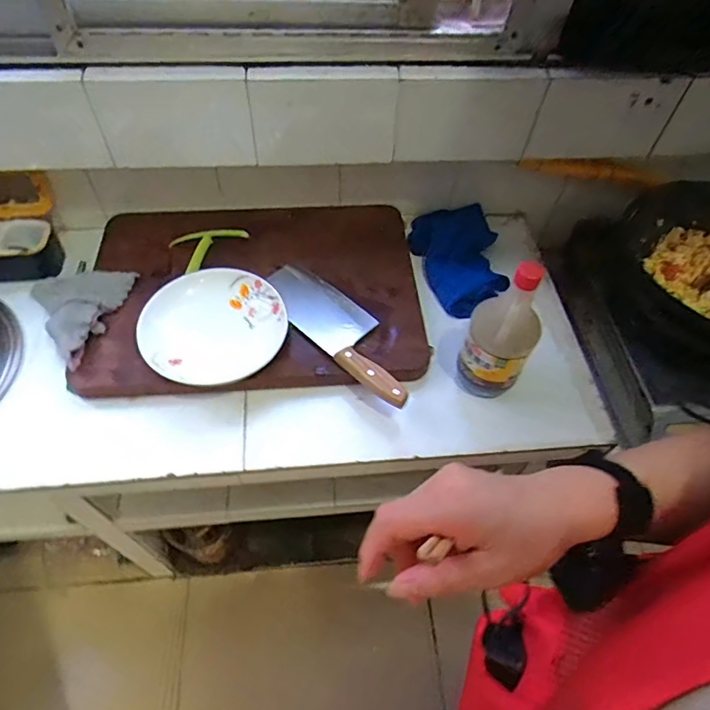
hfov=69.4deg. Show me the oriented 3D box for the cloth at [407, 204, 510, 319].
[{"bbox_3d":[0.182,-0.174,0.912,0.147,0.034,0.244,-5,57,-7],"label":"cloth"}]

